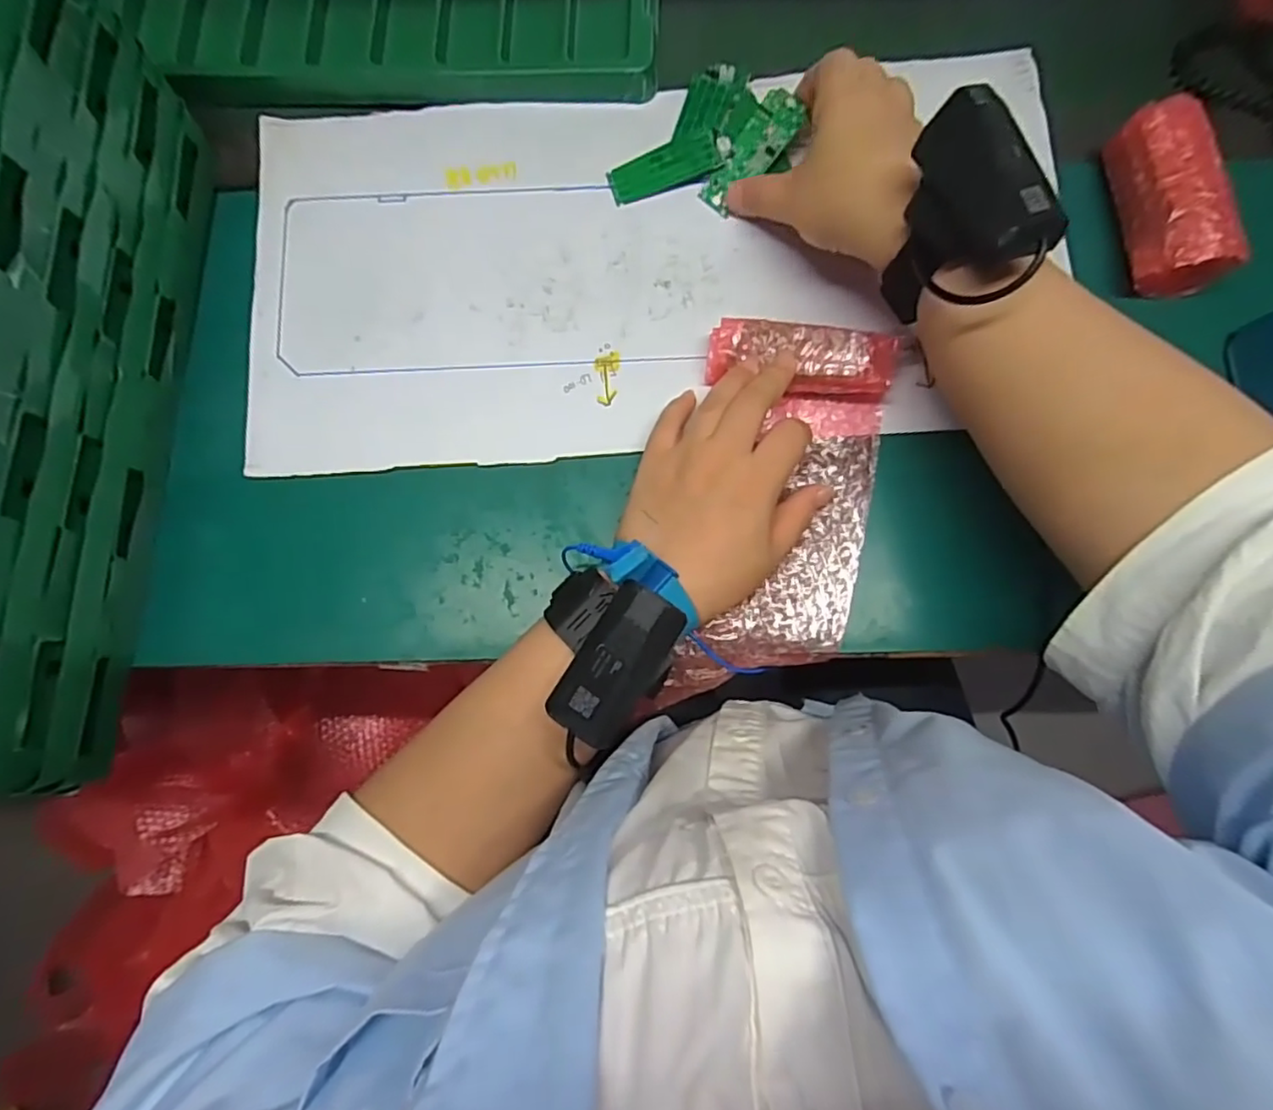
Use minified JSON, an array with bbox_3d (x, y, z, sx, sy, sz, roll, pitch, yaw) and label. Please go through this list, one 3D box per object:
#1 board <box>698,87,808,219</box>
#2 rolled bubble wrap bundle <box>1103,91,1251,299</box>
[{"bbox_3d":[0.070,-0.245,0.380,0.029,0.004,0.073,46,106,6],"label":"board"},{"bbox_3d":[0.310,-0.209,0.365,0.046,0.043,0.104,-8,82,-1],"label":"rolled bubble wrap bundle"}]

